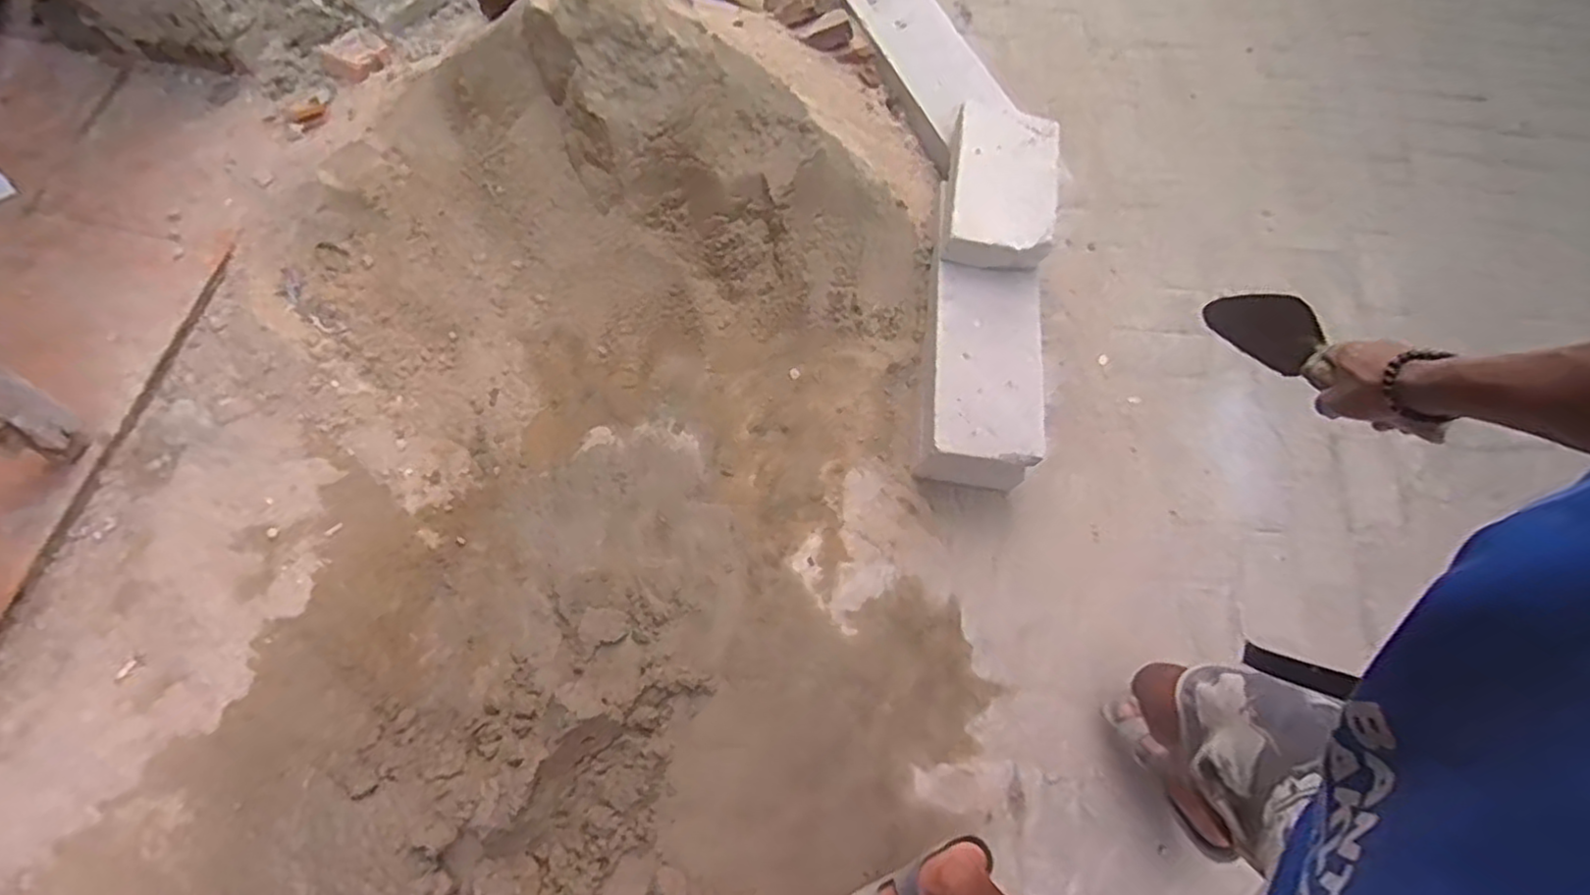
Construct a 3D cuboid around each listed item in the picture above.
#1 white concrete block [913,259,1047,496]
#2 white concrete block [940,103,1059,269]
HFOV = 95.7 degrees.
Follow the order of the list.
[{"bbox_3d":[0.350,-0.129,1.364,0.218,0.169,0.401,9,68,3],"label":"white concrete block"},{"bbox_3d":[0.408,-0.512,1.411,0.214,0.085,0.333,11,68,4],"label":"white concrete block"}]

